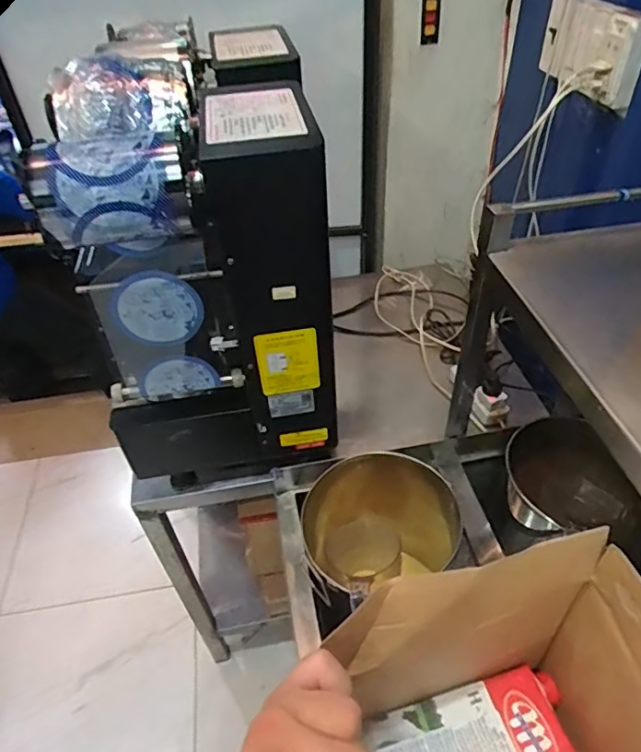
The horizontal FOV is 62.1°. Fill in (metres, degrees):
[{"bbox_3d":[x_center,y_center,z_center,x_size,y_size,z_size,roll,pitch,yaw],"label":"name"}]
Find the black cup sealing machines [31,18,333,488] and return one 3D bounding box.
[{"bbox_3d":[-0.186,-0.239,0.931,0.346,0.553,0.604,-8,44,-2],"label":"black cup sealing machines"}]

